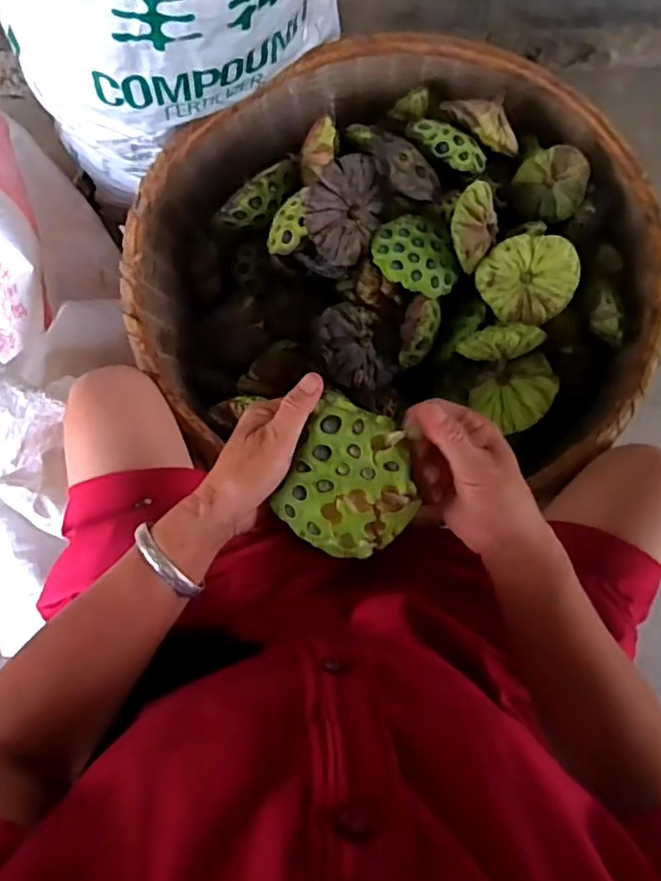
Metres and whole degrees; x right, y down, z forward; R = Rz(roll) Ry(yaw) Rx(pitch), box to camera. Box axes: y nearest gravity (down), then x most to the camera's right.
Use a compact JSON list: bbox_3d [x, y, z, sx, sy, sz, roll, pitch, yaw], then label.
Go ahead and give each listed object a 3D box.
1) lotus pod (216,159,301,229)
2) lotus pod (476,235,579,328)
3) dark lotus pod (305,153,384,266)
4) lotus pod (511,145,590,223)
[{"bbox_3d":[-0.085,-0.298,0.738,0.115,0.058,0.048,-38,85,-7],"label":"lotus pod"},{"bbox_3d":[0.227,-0.185,0.695,0.106,0.045,0.093,0,113,23],"label":"lotus pod"},{"bbox_3d":[0.011,-0.262,0.681,0.046,0.097,0.108,35,92,45],"label":"dark lotus pod"},{"bbox_3d":[0.263,-0.308,0.724,0.077,0.042,0.078,0,82,-2],"label":"lotus pod"}]

